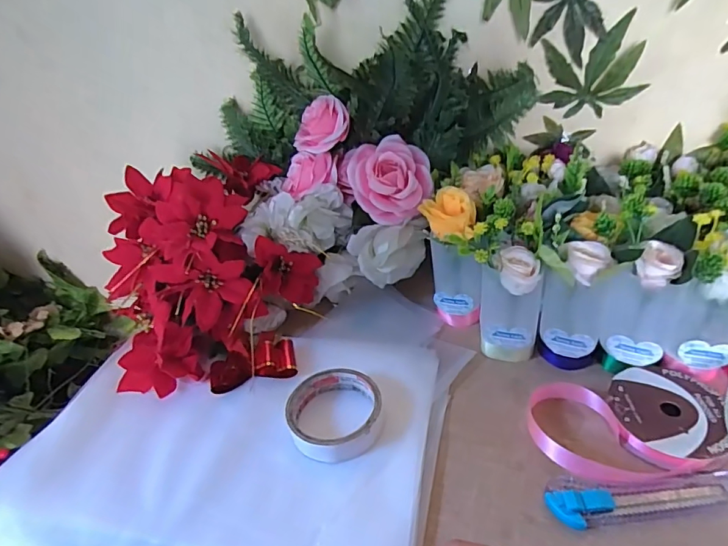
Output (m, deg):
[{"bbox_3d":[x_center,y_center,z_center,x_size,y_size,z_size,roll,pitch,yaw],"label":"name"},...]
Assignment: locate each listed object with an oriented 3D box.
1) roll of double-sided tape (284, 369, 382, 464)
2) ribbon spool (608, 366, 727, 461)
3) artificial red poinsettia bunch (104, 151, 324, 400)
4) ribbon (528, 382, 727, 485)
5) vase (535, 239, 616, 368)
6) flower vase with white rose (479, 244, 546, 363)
[{"bbox_3d":[-0.027,0.126,0.427,0.085,0.020,0.086,-4,35,2],"label":"roll of double-sided tape"},{"bbox_3d":[0.258,0.119,0.402,0.083,0.033,0.095,11,40,17],"label":"ribbon spool"},{"bbox_3d":[-0.179,-0.024,0.552,0.228,0.165,0.297,-13,34,-10],"label":"artificial red poinsettia bunch"},{"bbox_3d":[0.205,0.143,0.385,0.142,0.030,0.068,19,42,31],"label":"ribbon"},{"bbox_3d":[0.199,0.035,0.449,0.054,0.126,0.045,17,40,31],"label":"vase"},{"bbox_3d":[0.147,0.034,0.468,0.057,0.114,0.044,1,34,11],"label":"flower vase with white rose"}]

